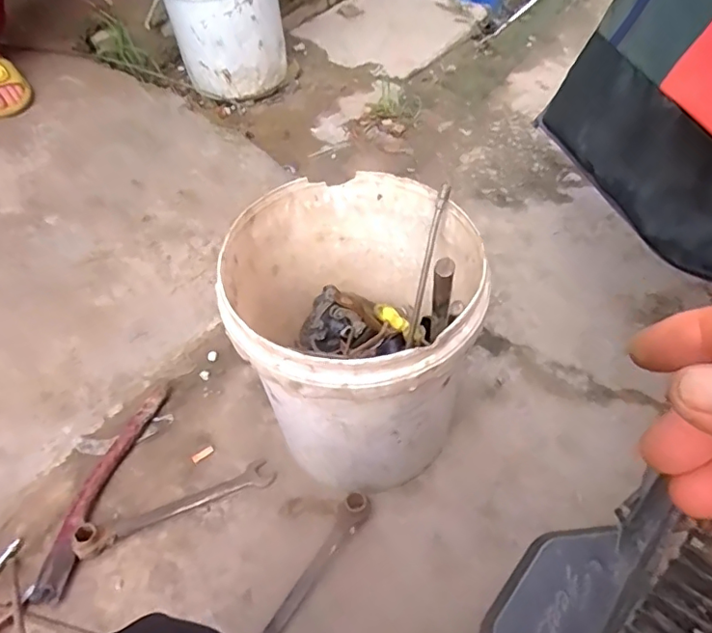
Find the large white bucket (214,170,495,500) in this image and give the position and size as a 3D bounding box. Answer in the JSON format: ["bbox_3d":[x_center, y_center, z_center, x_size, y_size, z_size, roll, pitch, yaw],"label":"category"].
[{"bbox_3d":[-0.003,0.042,0.751,0.288,0.366,0.310,-1,51,1],"label":"large white bucket"}]

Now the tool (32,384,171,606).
[{"bbox_3d":[-0.371,0.236,0.807,0.049,0.023,0.336,9,52,9],"label":"tool"}]

